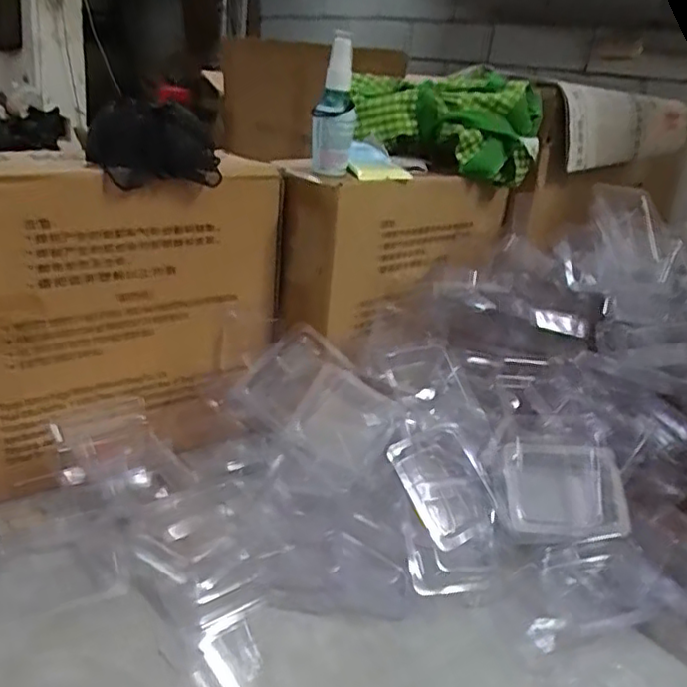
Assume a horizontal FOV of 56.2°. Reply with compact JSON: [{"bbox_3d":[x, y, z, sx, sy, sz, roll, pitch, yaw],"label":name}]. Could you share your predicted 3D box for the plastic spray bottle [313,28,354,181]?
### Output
[{"bbox_3d":[-0.007,-0.212,0.579,0.037,0.117,0.035,7,23,-1],"label":"plastic spray bottle"}]

